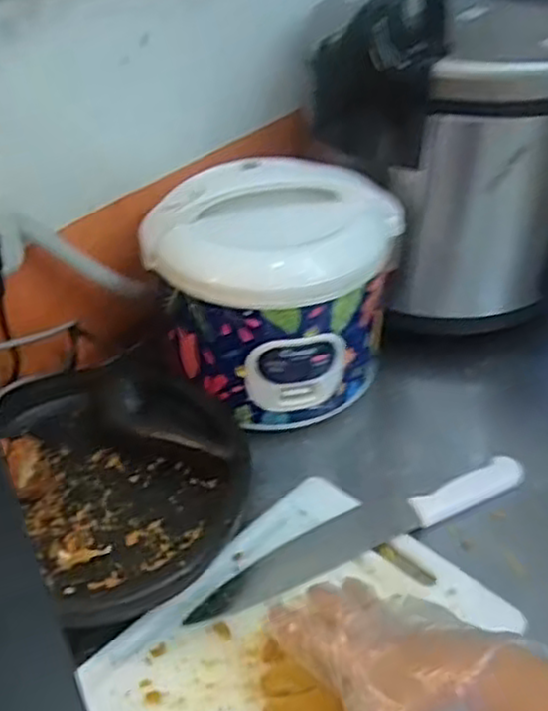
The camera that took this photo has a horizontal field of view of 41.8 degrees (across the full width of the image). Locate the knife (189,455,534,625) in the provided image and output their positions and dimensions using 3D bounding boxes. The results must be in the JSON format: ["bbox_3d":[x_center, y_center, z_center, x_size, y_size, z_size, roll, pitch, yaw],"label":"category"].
[{"bbox_3d":[0.089,0.165,0.688,0.362,0.018,0.047,-18,42,-20],"label":"knife"}]

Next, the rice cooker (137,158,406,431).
[{"bbox_3d":[0.002,-0.071,0.776,0.214,0.213,0.214,18,43,22],"label":"rice cooker"}]

